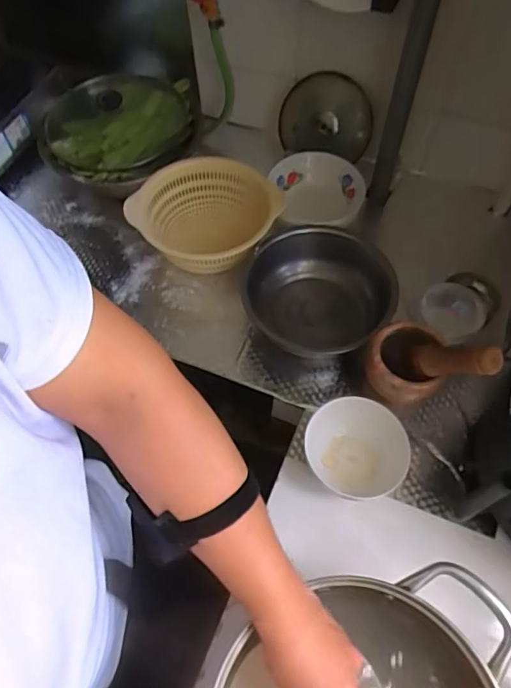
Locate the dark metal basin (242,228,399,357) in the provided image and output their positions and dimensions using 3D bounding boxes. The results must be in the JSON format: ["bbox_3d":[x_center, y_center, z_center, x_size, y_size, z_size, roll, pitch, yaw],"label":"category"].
[{"bbox_3d":[0.097,-0.067,0.740,0.198,0.091,0.196,-1,60,1],"label":"dark metal basin"}]

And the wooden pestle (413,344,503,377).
[{"bbox_3d":[0.222,0.020,0.566,0.026,0.115,0.029,-44,109,-21],"label":"wooden pestle"}]

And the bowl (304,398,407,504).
[{"bbox_3d":[0.127,0.131,0.638,0.123,0.071,0.101,5,60,4],"label":"bowl"}]

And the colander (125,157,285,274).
[{"bbox_3d":[-0.074,-0.195,0.780,0.217,0.085,0.194,2,60,3],"label":"colander"}]

